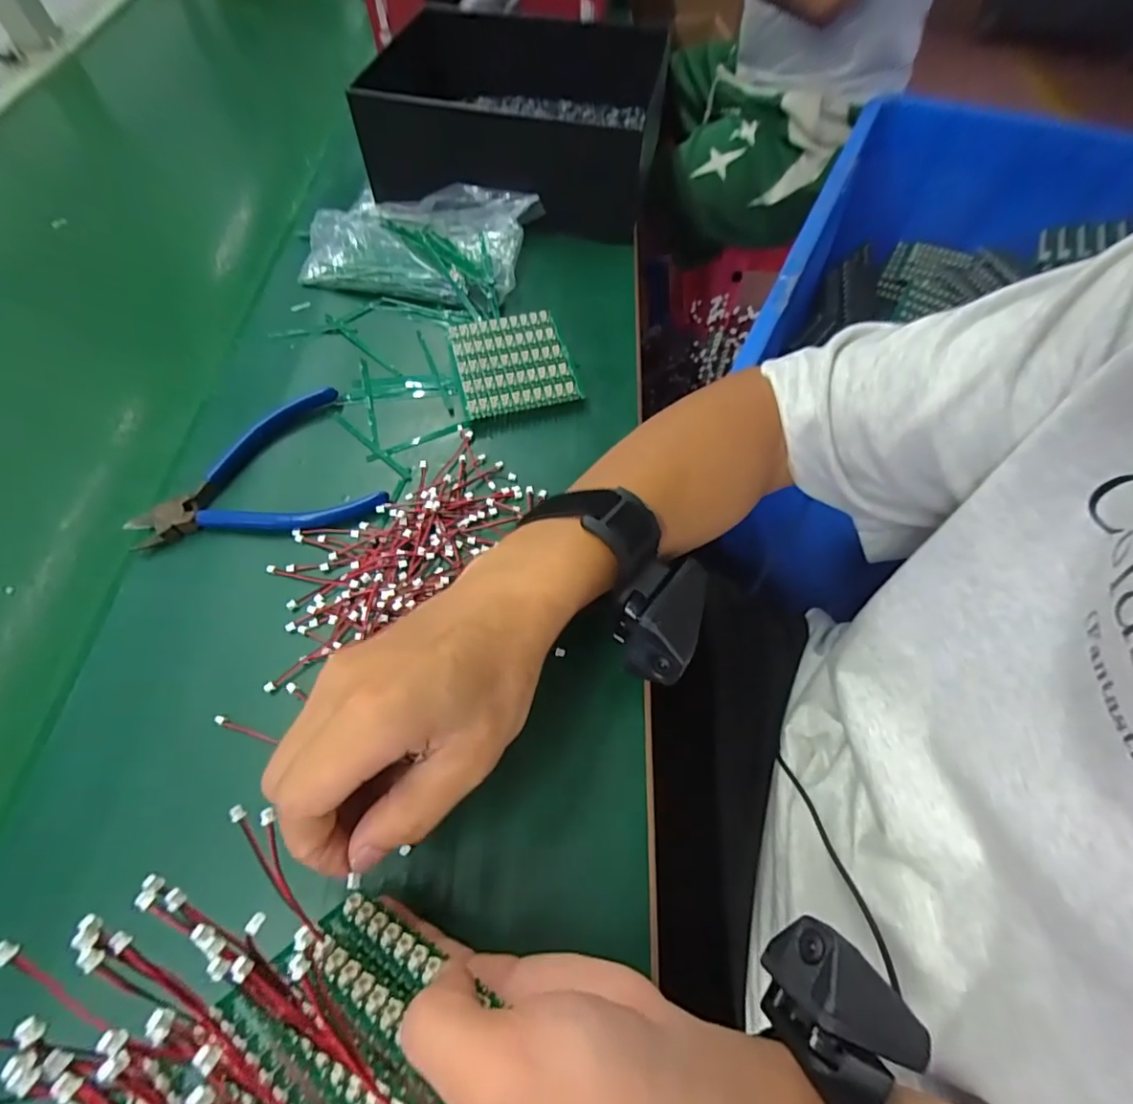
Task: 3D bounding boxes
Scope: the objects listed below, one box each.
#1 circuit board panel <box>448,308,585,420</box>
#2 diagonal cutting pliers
[{"bbox_3d":[-0.039,-0.131,0.390,0.079,0.016,0.083,-15,62,-6],"label":"circuit board panel"},{"bbox_3d":[-0.194,-0.048,0.347,0.141,0.017,0.104,-19,63,-8],"label":"diagonal cutting pliers"}]

